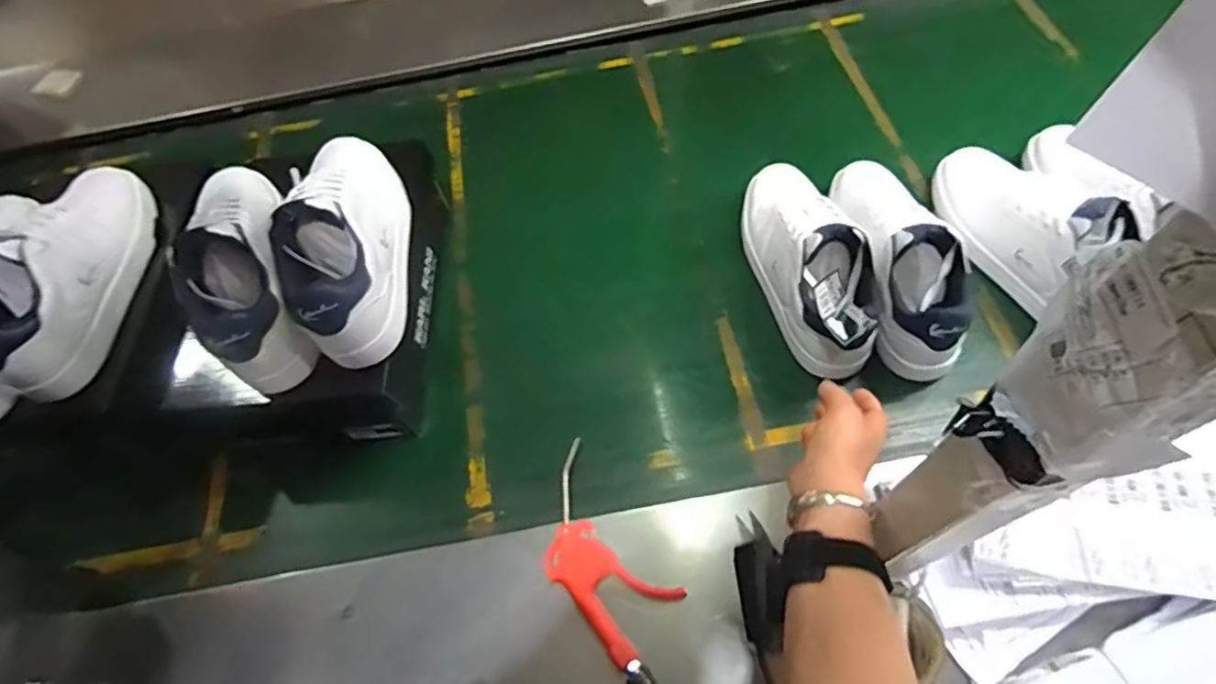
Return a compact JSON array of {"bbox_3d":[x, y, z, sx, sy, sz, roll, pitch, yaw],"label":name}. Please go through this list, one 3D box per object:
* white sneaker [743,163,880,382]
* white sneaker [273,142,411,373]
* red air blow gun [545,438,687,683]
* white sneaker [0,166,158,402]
[{"bbox_3d":[0.220,-0.100,0.703,0.094,0.129,0.281,-13,60,-3],"label":"white sneaker"},{"bbox_3d":[-0.263,-0.117,0.615,0.093,0.113,0.270,-9,60,-1],"label":"white sneaker"},{"bbox_3d":[0.004,0.215,0.568,0.087,0.024,0.239,-35,64,-15],"label":"red air blow gun"},{"bbox_3d":[-0.560,-0.085,0.634,0.087,0.108,0.273,-2,60,3],"label":"white sneaker"}]

